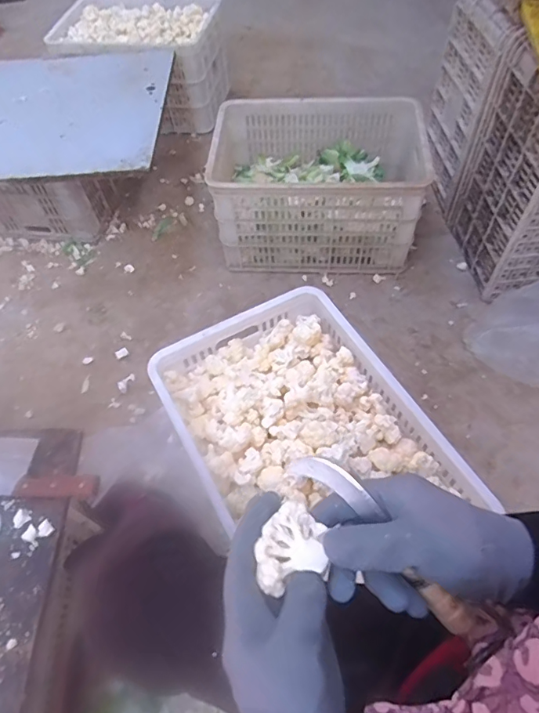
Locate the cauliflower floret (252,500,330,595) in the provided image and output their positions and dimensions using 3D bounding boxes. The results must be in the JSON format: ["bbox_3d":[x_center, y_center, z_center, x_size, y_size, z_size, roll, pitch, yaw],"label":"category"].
[{"bbox_3d":[0.016,0.144,0.346,0.058,0.023,0.049,-40,63,-19],"label":"cauliflower floret"}]

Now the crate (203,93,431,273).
[{"bbox_3d":[0.134,-0.466,1.267,0.532,0.277,0.399,0,56,3],"label":"crate"}]

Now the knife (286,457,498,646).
[{"bbox_3d":[0.098,0.146,0.358,0.033,0.026,0.199,-43,89,-21],"label":"knife"}]

